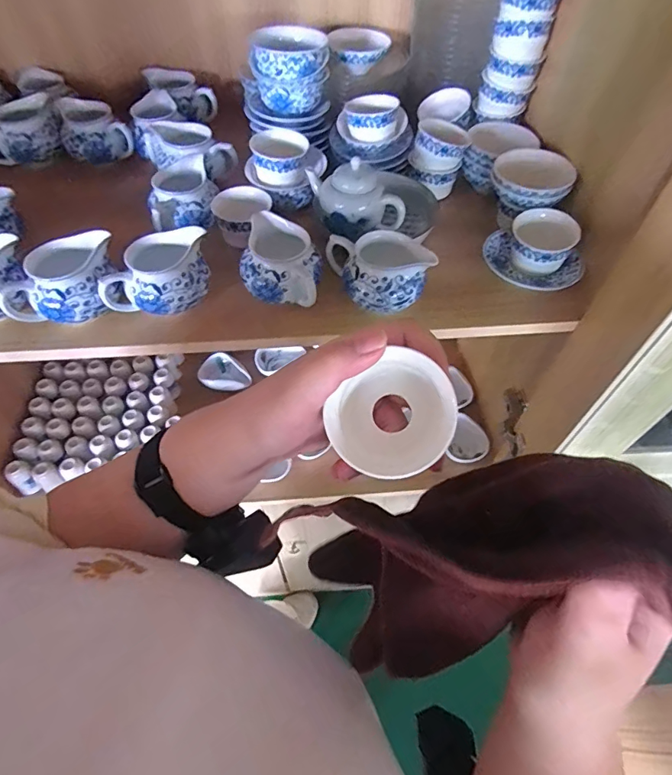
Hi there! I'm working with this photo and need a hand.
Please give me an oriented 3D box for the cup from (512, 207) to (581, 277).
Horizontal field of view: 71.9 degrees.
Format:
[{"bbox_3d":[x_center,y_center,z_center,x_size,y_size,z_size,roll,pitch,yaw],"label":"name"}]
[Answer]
[{"bbox_3d":[0.213,-0.152,0.481,0.062,0.041,0.061,1,55,-1],"label":"cup"}]

